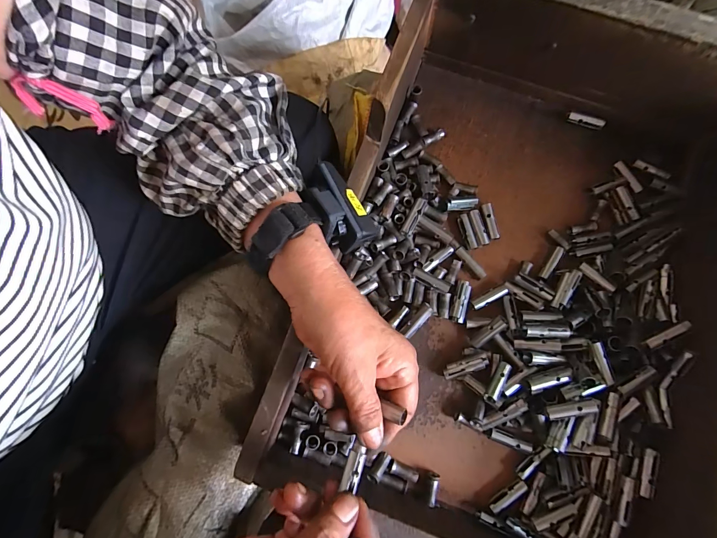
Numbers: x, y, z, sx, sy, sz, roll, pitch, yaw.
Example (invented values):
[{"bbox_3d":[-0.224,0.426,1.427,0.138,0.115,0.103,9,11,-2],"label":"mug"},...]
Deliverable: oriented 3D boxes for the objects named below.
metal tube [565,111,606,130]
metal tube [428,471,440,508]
[{"bbox_3d":[0.242,-0.158,0.366,0.038,0.011,0.010,19,76,4],"label":"metal tube"},{"bbox_3d":[0.066,0.193,0.299,0.011,0.010,0.025,3,76,0],"label":"metal tube"}]

